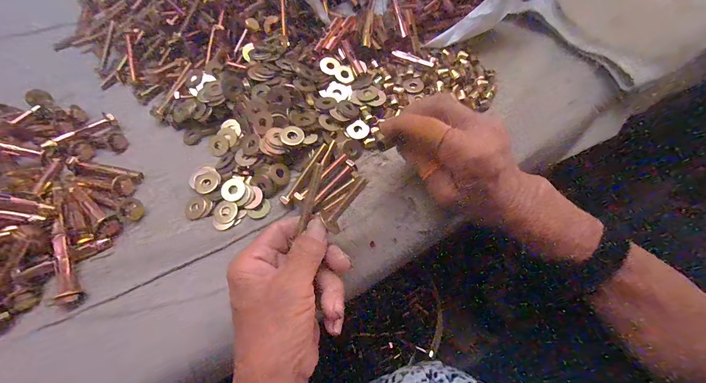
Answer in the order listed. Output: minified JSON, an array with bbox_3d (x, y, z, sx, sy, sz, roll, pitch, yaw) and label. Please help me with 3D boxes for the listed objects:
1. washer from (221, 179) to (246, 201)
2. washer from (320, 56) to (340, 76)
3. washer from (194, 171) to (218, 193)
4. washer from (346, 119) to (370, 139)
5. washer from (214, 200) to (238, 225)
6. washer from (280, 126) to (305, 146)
[{"bbox_3d":[-0.107,-0.002,0.274,0.021,0.005,0.021,-1,64,1],"label":"washer"},{"bbox_3d":[-0.023,-0.128,0.309,0.018,0.004,0.022,29,66,-3],"label":"washer"},{"bbox_3d":[-0.134,-0.009,0.279,0.022,0.004,0.022,-1,64,1],"label":"washer"},{"bbox_3d":[0.005,-0.059,0.293,0.021,0.004,0.018,-32,90,-8],"label":"washer"},{"bbox_3d":[-0.112,0.018,0.268,0.019,0.004,0.020,0,75,0],"label":"washer"},{"bbox_3d":[-0.054,-0.050,0.272,0.021,0.004,0.021,2,61,-3],"label":"washer"}]

